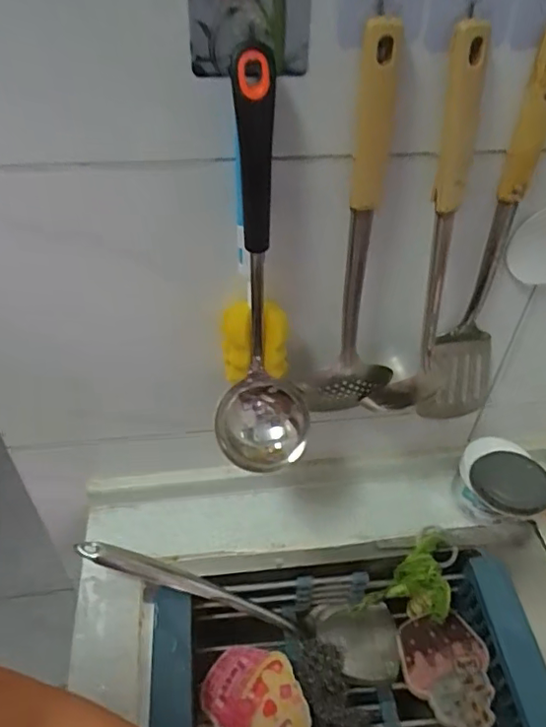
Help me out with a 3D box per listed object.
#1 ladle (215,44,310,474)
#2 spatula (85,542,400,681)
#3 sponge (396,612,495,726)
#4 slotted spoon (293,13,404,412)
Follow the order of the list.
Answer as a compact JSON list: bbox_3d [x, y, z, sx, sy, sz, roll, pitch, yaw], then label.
[{"bbox_3d":[-0.007,-0.051,0.429,0.079,0.300,0.111,0,44,-2],"label":"ladle"},{"bbox_3d":[-0.031,0.264,0.599,0.363,0.064,0.081,23,42,-15],"label":"spatula"},{"bbox_3d":[0.181,0.323,0.589,0.084,0.019,0.114,-3,44,-4],"label":"sponge"},{"bbox_3d":[0.071,-0.078,0.449,0.078,0.331,0.058,10,45,9],"label":"slotted spoon"}]

